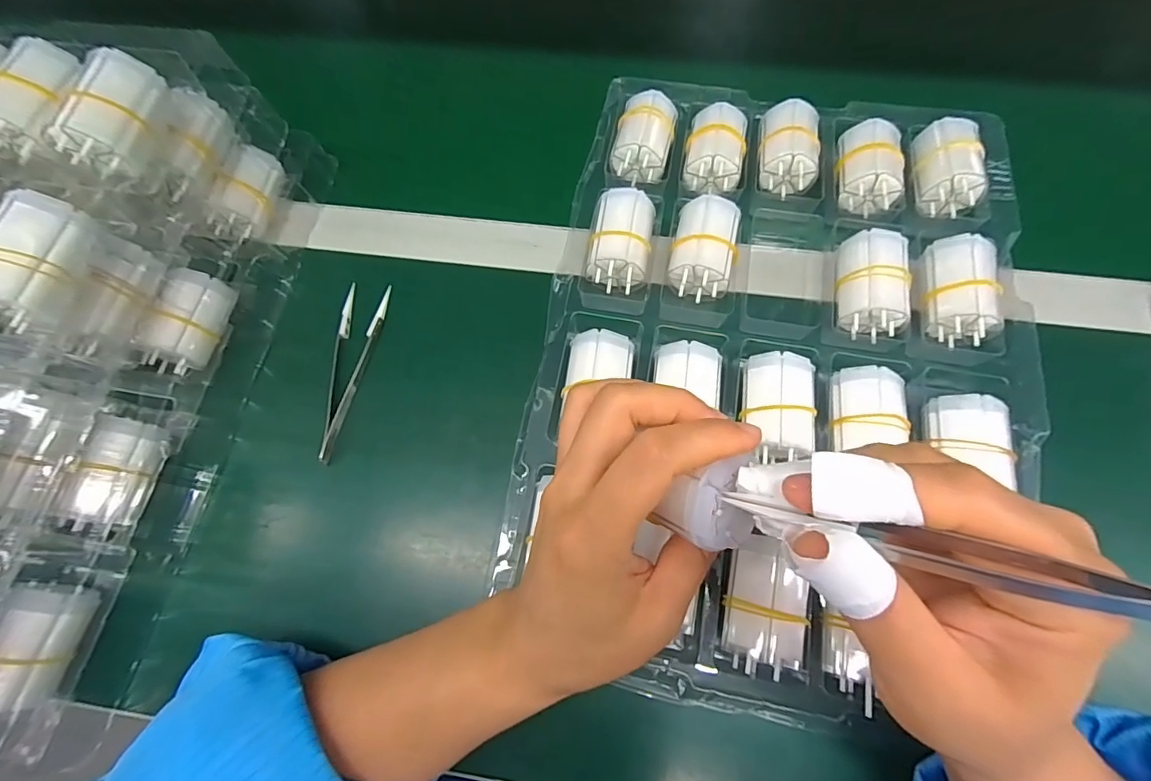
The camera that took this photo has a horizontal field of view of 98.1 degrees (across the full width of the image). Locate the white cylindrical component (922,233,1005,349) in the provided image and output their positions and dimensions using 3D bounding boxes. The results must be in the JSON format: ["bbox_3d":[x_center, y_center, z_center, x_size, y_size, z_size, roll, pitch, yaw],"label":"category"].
[{"bbox_3d":[0.239,-0.062,0.308,0.040,0.029,0.063,11,71,7],"label":"white cylindrical component"}]

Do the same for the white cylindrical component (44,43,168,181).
[{"bbox_3d":[-0.251,-0.151,0.271,0.026,0.030,0.060,11,71,6],"label":"white cylindrical component"}]

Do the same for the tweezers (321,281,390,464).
[{"bbox_3d":[-0.149,-0.014,0.327,0.027,0.010,0.121,5,70,5],"label":"tweezers"}]

